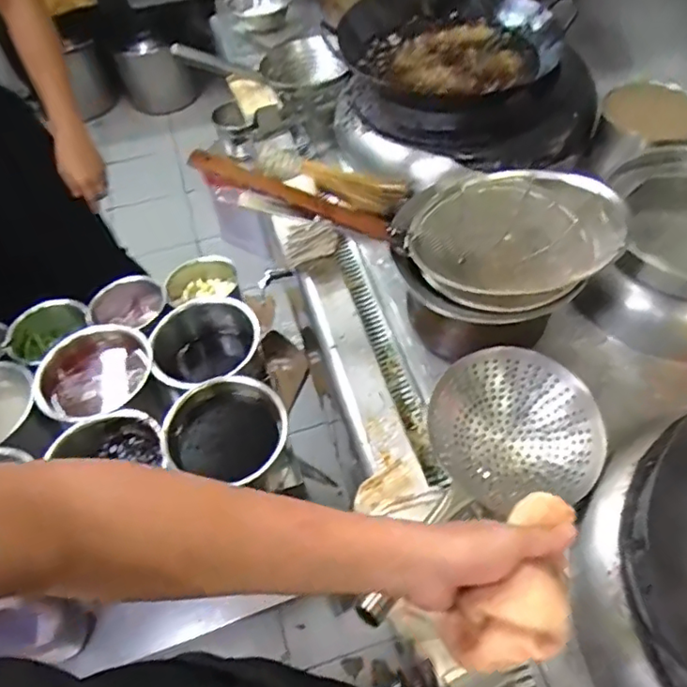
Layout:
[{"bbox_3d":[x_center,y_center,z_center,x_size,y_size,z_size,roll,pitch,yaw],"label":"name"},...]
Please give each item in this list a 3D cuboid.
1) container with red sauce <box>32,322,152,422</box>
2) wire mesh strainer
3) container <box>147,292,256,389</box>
[{"bbox_3d":[-0.348,0.054,0.831,0.160,0.065,0.149,-36,60,-21],"label":"container with red sauce"},{"bbox_3d":[0.095,-0.208,0.863,0.591,0.125,0.212,9,55,10],"label":"wire mesh strainer"},{"bbox_3d":[-0.202,0.029,0.884,0.153,0.143,0.157,-1,54,2],"label":"container"}]

